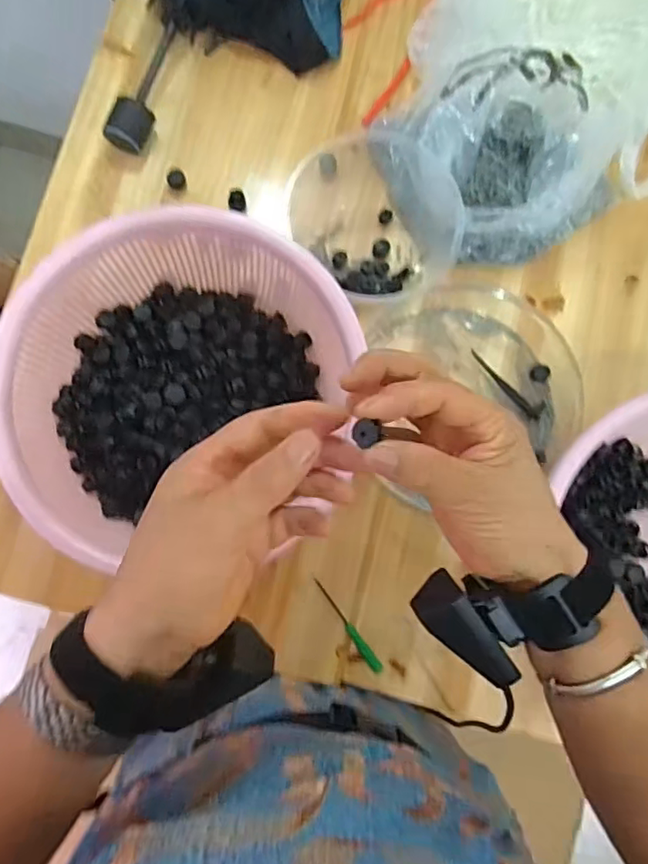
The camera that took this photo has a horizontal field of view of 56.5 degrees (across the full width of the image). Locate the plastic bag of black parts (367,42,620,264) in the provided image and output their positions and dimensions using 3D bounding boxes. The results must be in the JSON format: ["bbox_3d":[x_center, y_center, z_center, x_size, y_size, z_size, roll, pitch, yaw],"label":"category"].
[{"bbox_3d":[0.165,-0.248,0.546,0.193,0.081,0.173,-24,84,-5],"label":"plastic bag of black parts"}]

